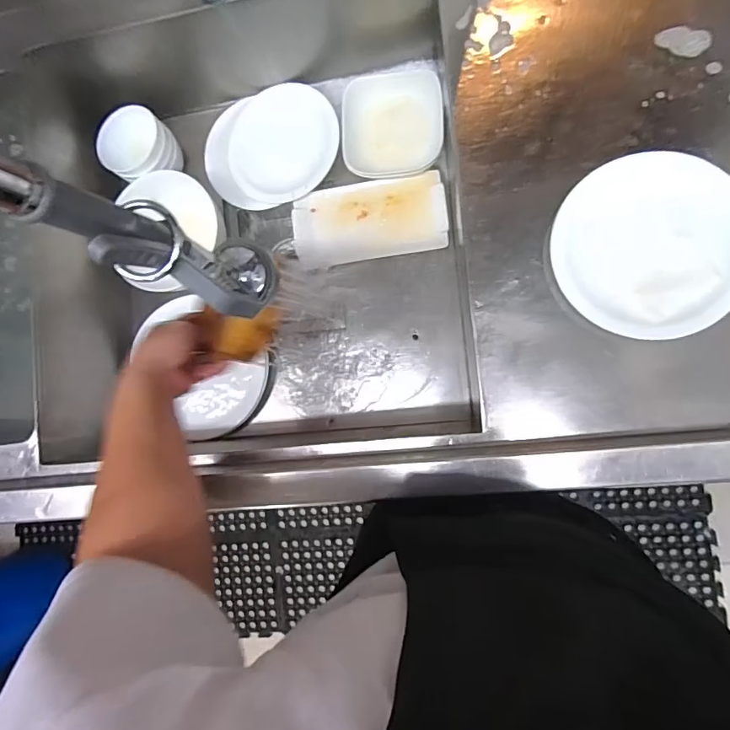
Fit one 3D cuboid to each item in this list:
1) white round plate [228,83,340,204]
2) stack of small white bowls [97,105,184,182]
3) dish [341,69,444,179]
[{"bbox_3d":[-0.131,-0.346,0.739,0.170,0.021,0.177,0,90,10],"label":"white round plate"},{"bbox_3d":[-0.354,-0.342,0.747,0.093,0.072,0.105,45,97,7],"label":"stack of small white bowls"},{"bbox_3d":[0.042,-0.368,0.708,0.147,0.026,0.162,-3,90,10],"label":"dish"}]

